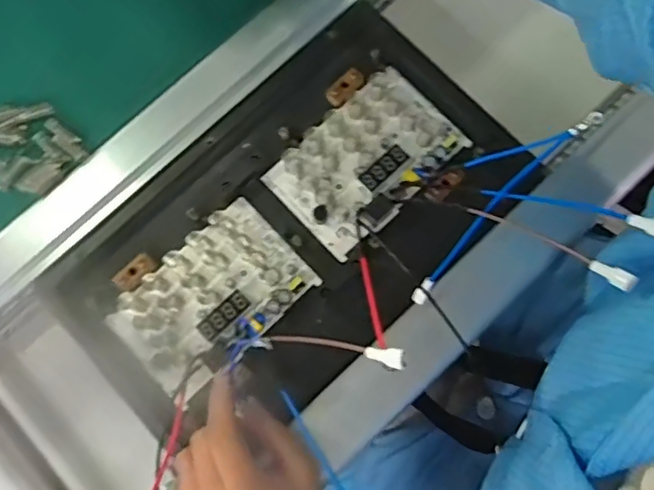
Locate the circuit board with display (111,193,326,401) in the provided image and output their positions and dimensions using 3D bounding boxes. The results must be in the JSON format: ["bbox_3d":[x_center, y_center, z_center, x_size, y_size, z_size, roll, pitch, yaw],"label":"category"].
[{"bbox_3d":[-0.083,0.038,0.446,0.134,0.018,0.090,-43,82,-8],"label":"circuit board with display"}]

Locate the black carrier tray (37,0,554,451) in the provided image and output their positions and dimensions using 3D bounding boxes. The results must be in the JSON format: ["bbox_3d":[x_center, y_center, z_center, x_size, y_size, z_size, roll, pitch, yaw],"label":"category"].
[{"bbox_3d":[-0.026,-0.016,0.456,0.331,0.036,0.204,-44,82,-8],"label":"black carrier tray"}]

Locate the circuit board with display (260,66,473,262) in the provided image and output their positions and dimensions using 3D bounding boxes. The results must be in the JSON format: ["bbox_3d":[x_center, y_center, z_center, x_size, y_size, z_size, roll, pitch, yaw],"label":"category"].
[{"bbox_3d":[0.031,-0.066,0.466,0.136,0.025,0.088,-42,81,-8],"label":"circuit board with display"}]

